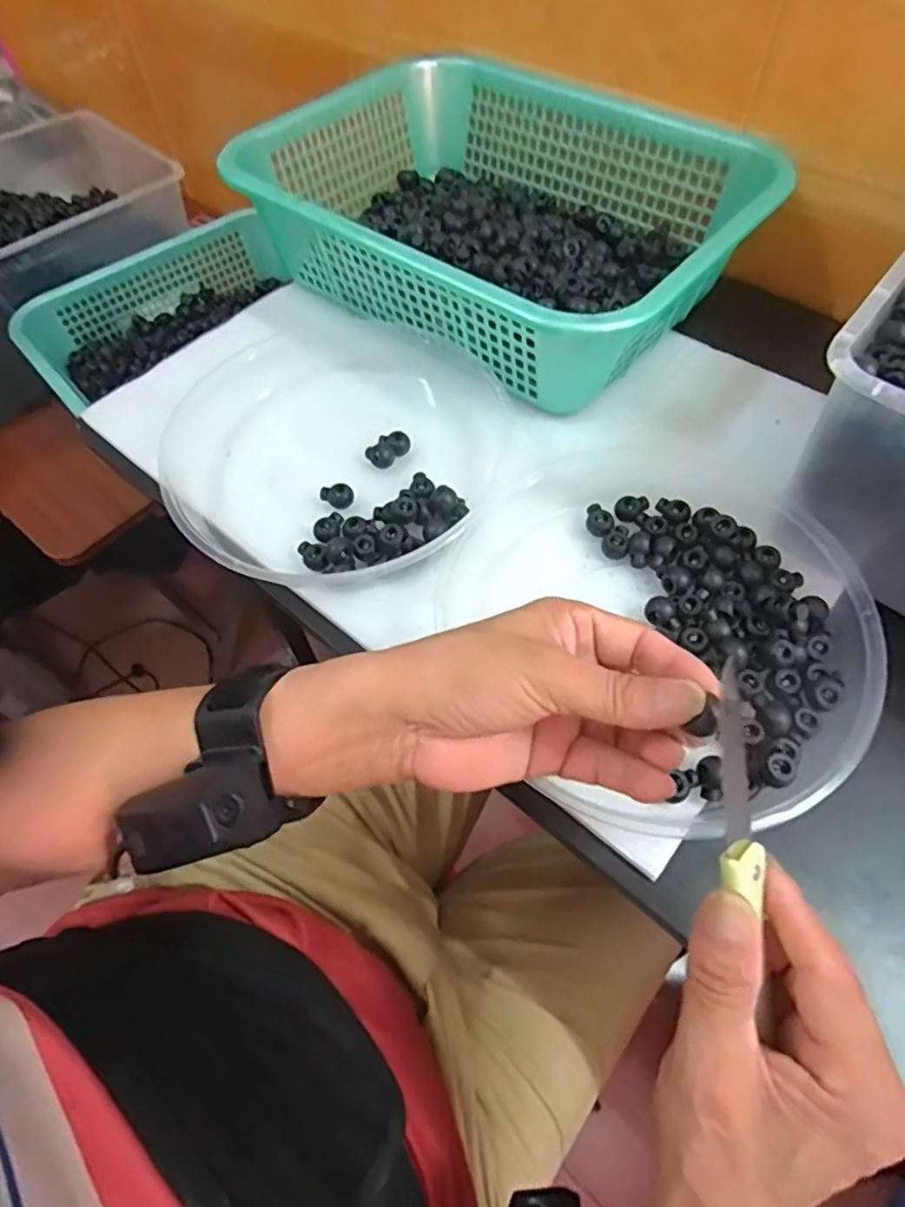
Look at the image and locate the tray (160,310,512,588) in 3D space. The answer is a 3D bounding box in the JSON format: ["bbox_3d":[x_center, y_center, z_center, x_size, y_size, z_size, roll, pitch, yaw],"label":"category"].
[{"bbox_3d":[-0.077,-0.118,0.452,0.222,0.040,0.242,-1,60,2],"label":"tray"}]

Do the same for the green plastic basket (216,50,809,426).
[{"bbox_3d":[0.041,-0.321,0.519,0.379,0.085,0.292,33,66,19],"label":"green plastic basket"}]

